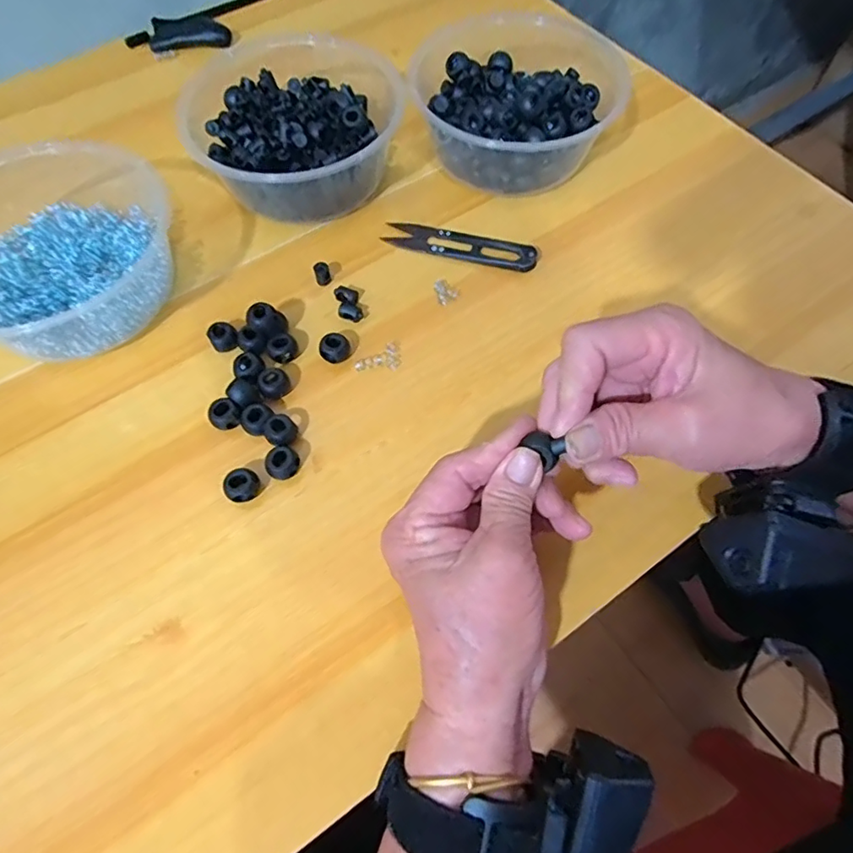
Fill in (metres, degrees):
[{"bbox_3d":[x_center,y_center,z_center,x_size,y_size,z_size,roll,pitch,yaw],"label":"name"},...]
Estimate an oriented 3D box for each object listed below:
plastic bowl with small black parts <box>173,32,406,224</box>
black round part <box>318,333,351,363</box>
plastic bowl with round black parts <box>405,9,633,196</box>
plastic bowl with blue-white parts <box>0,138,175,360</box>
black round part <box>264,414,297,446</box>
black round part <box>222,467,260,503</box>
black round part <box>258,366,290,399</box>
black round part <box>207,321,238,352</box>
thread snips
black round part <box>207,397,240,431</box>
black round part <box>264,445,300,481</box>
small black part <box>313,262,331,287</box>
[{"bbox_3d":[-0.093,-0.207,0.378,0.133,0.060,0.144,0,64,0],"label":"plastic bowl with small black parts"},{"bbox_3d":[-0.053,-0.046,0.321,0.014,0.012,0.016,34,69,16],"label":"black round part"},{"bbox_3d":[0.063,-0.228,0.386,0.137,0.060,0.129,0,64,0],"label":"plastic bowl with round black parts"},{"bbox_3d":[-0.221,-0.104,0.331,0.126,0.057,0.127,0,64,0],"label":"plastic bowl with blue-white parts"},{"bbox_3d":[-0.079,0.003,0.298,0.016,0.013,0.015,0,64,0],"label":"black round part"},{"bbox_3d":[-0.095,0.031,0.285,0.016,0.014,0.016,0,64,0],"label":"black round part"},{"bbox_3d":[-0.087,-0.024,0.312,0.017,0.010,0.017,0,64,0],"label":"black round part"},{"bbox_3d":[-0.119,-0.053,0.323,0.015,0.011,0.015,0,64,0],"label":"black round part"},{"bbox_3d":[0.022,-0.118,0.357,0.099,0.009,0.021,15,65,8],"label":"thread snips"},{"bbox_3d":[-0.110,-0.006,0.302,0.016,0.011,0.015,0,64,0],"label":"black round part"},{"bbox_3d":[-0.075,0.020,0.290,0.017,0.014,0.016,0,64,0],"label":"black round part"},{"bbox_3d":[-0.065,-0.096,0.346,0.009,0.013,0.010,-12,64,-5],"label":"small black part"}]

